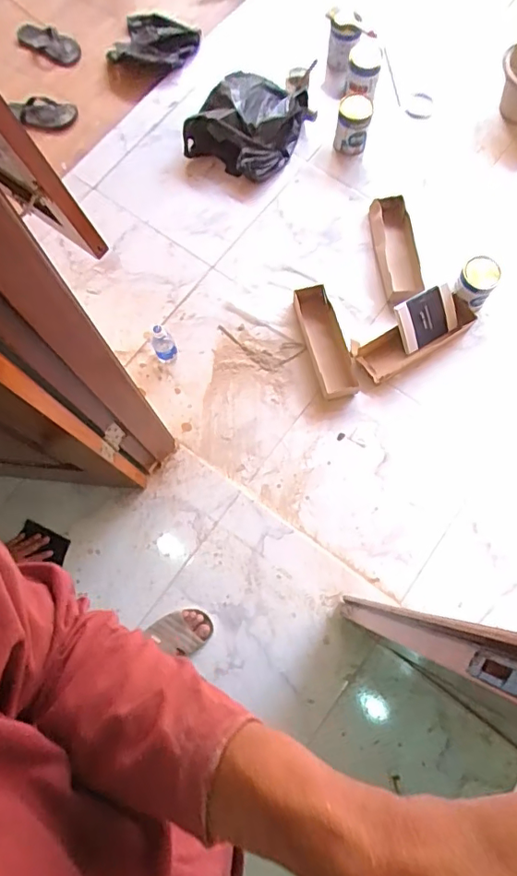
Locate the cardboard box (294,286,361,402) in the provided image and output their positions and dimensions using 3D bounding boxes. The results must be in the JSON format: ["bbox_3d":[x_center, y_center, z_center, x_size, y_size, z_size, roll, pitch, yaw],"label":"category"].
[{"bbox_3d":[0.194,-0.286,1.513,0.111,0.066,0.365,-15,75,-3],"label":"cardboard box"}]

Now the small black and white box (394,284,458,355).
[{"bbox_3d":[0.482,-0.343,1.472,0.175,0.024,0.145,-26,117,-6],"label":"small black and white box"}]

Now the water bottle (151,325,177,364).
[{"bbox_3d":[-0.266,-0.258,1.454,0.065,0.152,0.049,-21,74,-6],"label":"water bottle"}]

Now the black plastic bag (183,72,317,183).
[{"bbox_3d":[-0.032,-1.041,1.692,0.330,0.191,0.333,25,75,8],"label":"black plastic bag"}]

